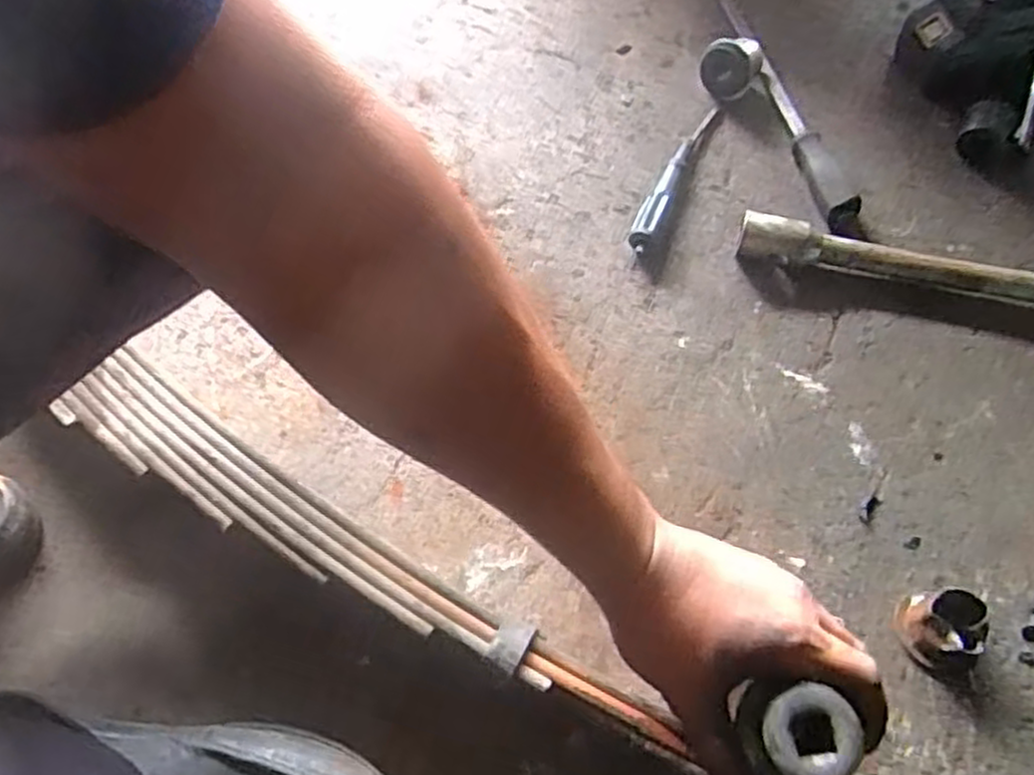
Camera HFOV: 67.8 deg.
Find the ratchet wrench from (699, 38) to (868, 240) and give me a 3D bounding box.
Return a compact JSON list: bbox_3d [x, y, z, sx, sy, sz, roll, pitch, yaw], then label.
[{"bbox_3d":[0.259,-0.246,0.732,0.066,0.043,0.247,-24,64,-12],"label":"ratchet wrench"}]

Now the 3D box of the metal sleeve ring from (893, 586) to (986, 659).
[{"bbox_3d":[0.282,0.156,0.514,0.043,0.037,0.041,0,62,0],"label":"metal sleeve ring"}]

